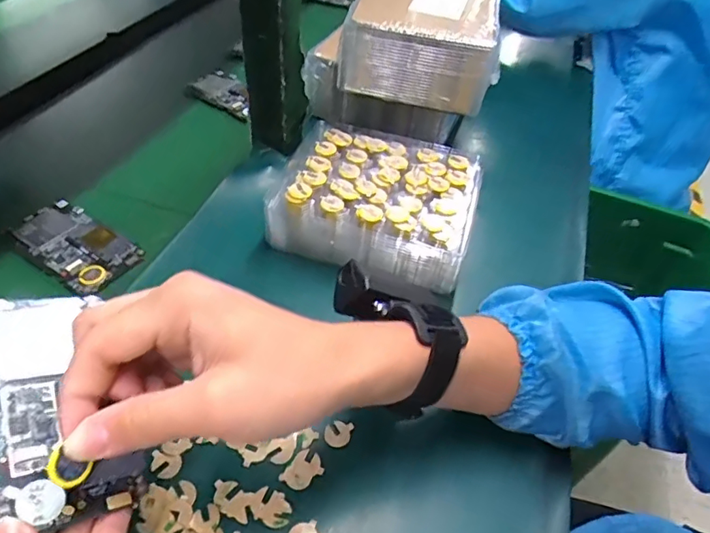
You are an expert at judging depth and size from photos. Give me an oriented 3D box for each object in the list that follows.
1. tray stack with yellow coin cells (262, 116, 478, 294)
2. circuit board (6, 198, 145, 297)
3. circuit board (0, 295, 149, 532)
[{"bbox_3d":[0.012,-0.066,0.480,0.194,0.053,0.142,16,47,9],"label":"tray stack with yellow coin cells"},{"bbox_3d":[-0.252,-0.020,0.462,0.123,0.008,0.063,29,49,21],"label":"circuit board"},{"bbox_3d":[-0.155,0.068,0.267,0.062,0.005,0.123,-4,56,-42],"label":"circuit board"}]

